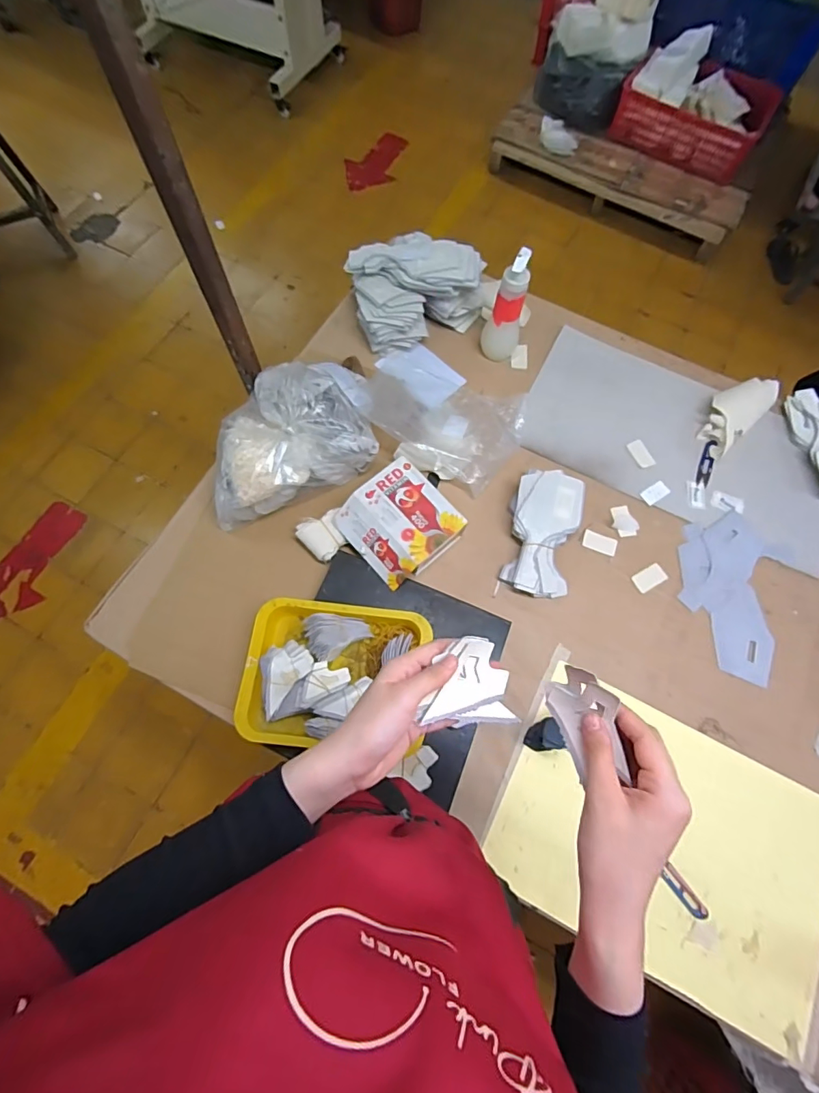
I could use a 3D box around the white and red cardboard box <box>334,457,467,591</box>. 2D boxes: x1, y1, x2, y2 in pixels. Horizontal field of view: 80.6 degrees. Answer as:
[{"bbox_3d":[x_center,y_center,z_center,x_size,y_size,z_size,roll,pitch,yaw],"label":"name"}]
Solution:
[{"bbox_3d":[-0.015,-0.039,0.782,0.158,0.048,0.158,-39,76,-14],"label":"white and red cardboard box"}]

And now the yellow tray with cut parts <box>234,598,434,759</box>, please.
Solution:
[{"bbox_3d":[-0.103,0.185,0.698,0.256,0.068,0.203,7,70,1],"label":"yellow tray with cut parts"}]

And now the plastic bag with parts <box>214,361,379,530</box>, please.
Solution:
[{"bbox_3d":[-0.205,-0.192,0.812,0.308,0.107,0.197,-28,73,-11],"label":"plastic bag with parts"}]

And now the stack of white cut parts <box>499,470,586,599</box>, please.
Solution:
[{"bbox_3d":[0.223,-0.022,0.803,0.109,0.059,0.206,11,70,2],"label":"stack of white cut parts"}]

